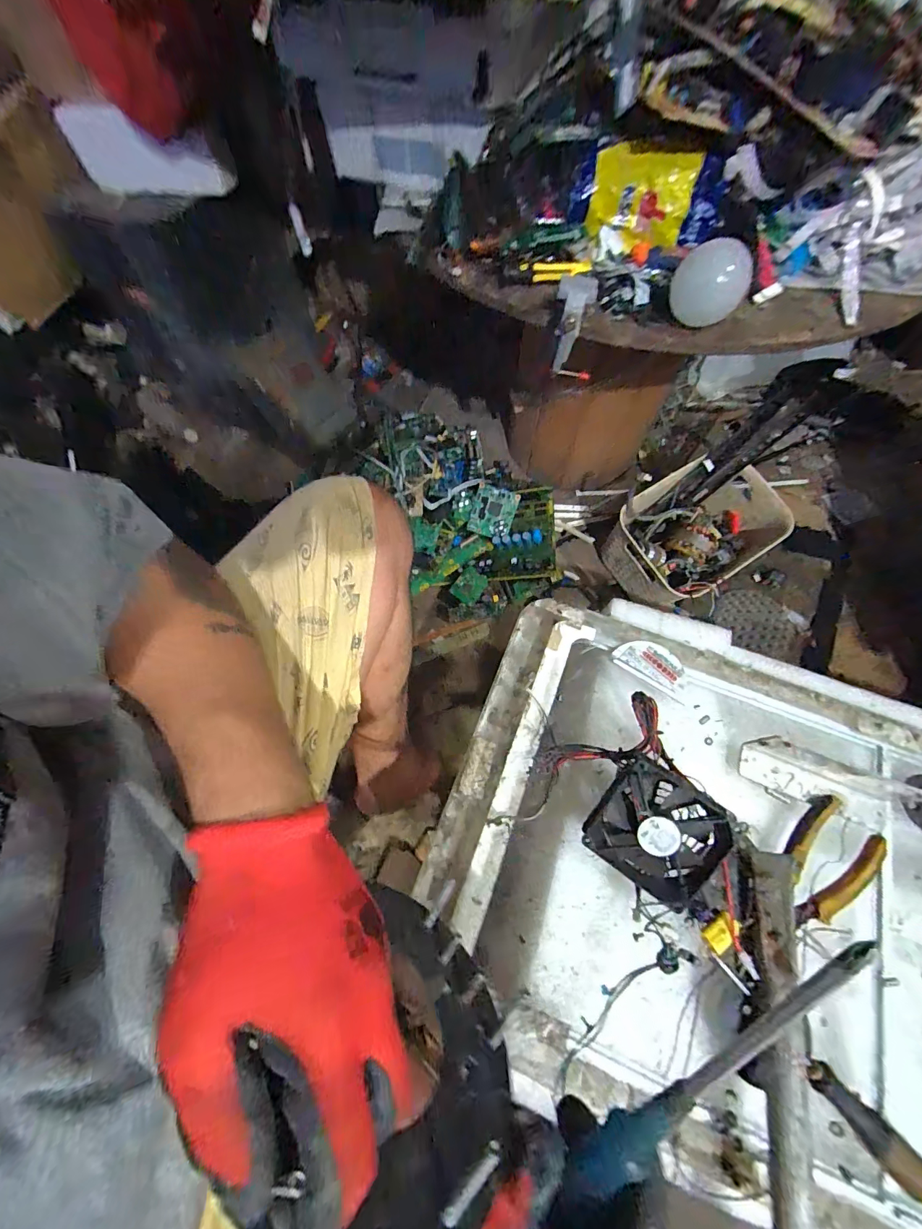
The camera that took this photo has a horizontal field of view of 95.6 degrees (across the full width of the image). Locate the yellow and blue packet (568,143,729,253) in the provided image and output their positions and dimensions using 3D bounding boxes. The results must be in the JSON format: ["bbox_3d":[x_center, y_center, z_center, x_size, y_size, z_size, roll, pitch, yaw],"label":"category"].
[{"bbox_3d":[0.189,-0.425,0.427,0.144,0.067,0.018,8,45,0],"label":"yellow and blue packet"}]

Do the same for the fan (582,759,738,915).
[{"bbox_3d":[0.166,0.186,0.358,0.100,0.026,0.100,34,100,9],"label":"fan"}]

